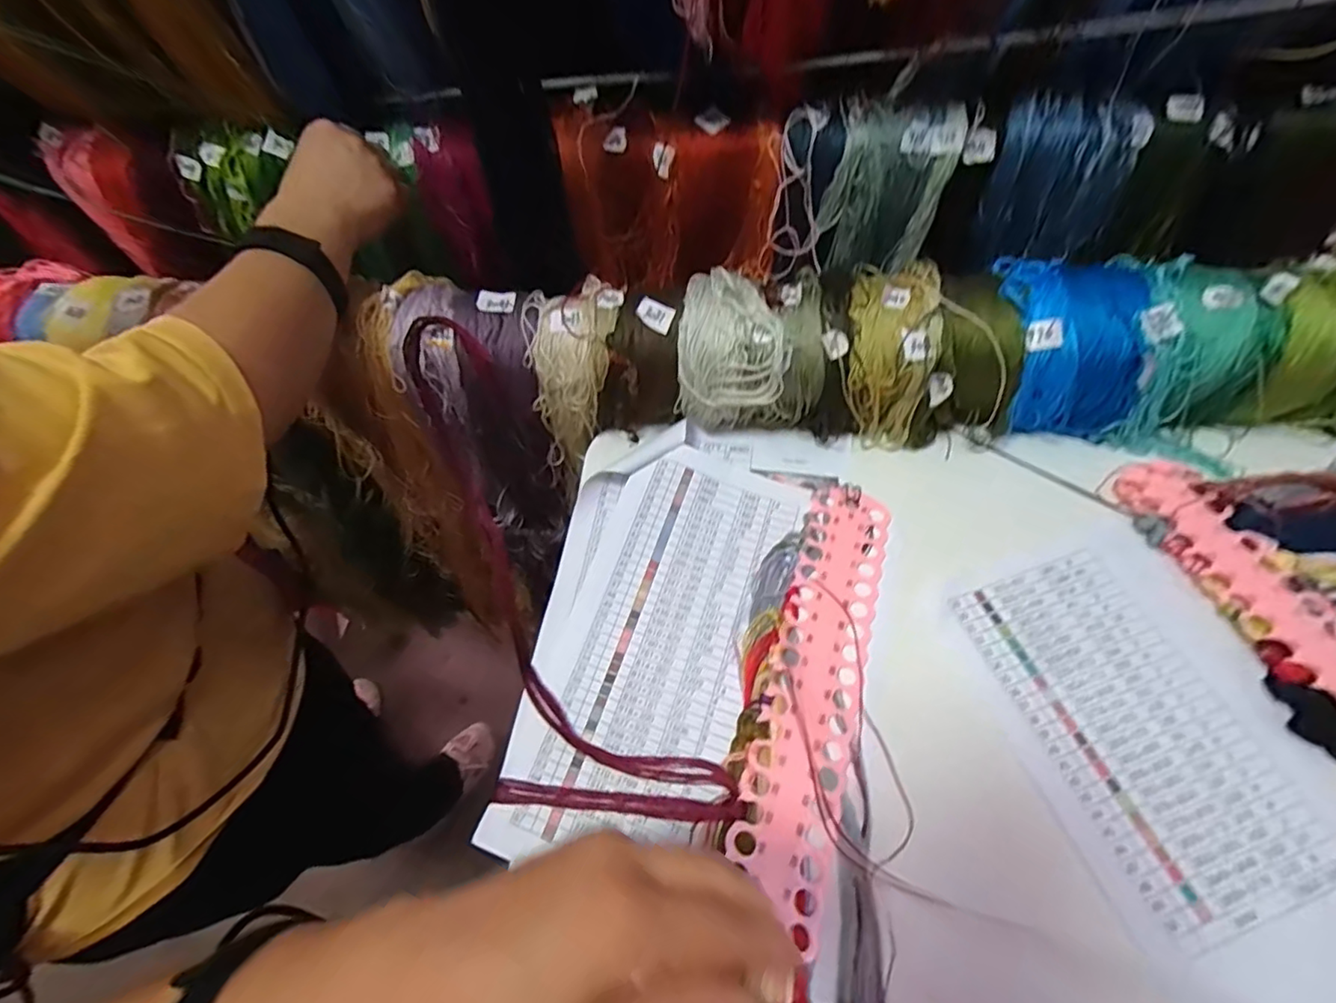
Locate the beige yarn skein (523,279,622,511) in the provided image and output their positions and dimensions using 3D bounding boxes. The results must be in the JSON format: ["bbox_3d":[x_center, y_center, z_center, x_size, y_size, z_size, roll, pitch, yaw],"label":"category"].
[{"bbox_3d":[-0.081,-0.084,0.502,0.079,0.195,0.070,25,42,18],"label":"beige yarn skein"}]

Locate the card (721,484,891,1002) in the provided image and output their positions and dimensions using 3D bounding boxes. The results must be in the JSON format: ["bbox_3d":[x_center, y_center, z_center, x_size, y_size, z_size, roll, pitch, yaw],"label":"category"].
[{"bbox_3d":[0.094,0.113,0.369,0.057,0.004,0.289,18,60,8],"label":"card"}]

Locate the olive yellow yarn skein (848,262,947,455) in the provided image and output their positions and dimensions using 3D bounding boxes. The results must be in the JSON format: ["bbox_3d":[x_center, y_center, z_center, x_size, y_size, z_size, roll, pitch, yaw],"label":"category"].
[{"bbox_3d":[0.166,-0.110,0.448,0.067,0.140,0.060,3,17,6],"label":"olive yellow yarn skein"}]

